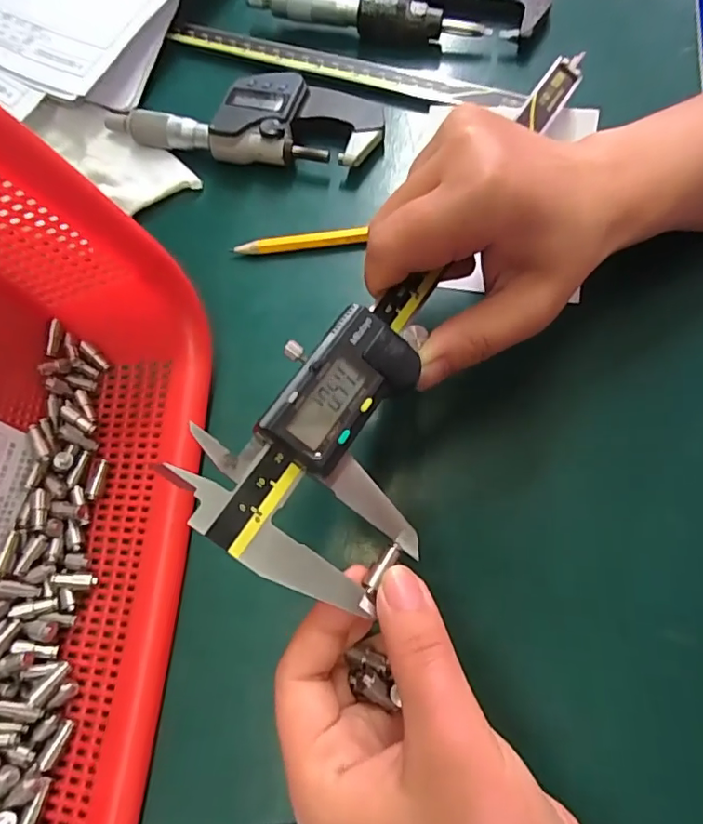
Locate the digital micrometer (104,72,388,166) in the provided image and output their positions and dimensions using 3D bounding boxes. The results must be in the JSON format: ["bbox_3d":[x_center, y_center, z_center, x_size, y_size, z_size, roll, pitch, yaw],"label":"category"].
[{"bbox_3d":[-0.060,-0.170,0.304,0.153,0.020,0.057,3,71,5],"label":"digital micrometer"}]

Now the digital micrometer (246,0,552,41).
[{"bbox_3d":[0.028,-0.262,0.334,0.182,0.024,0.050,7,71,6],"label":"digital micrometer"}]

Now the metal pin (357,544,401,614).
[{"bbox_3d":[0.009,0.055,0.177,0.007,0.007,0.025,25,61,9],"label":"metal pin"}]

